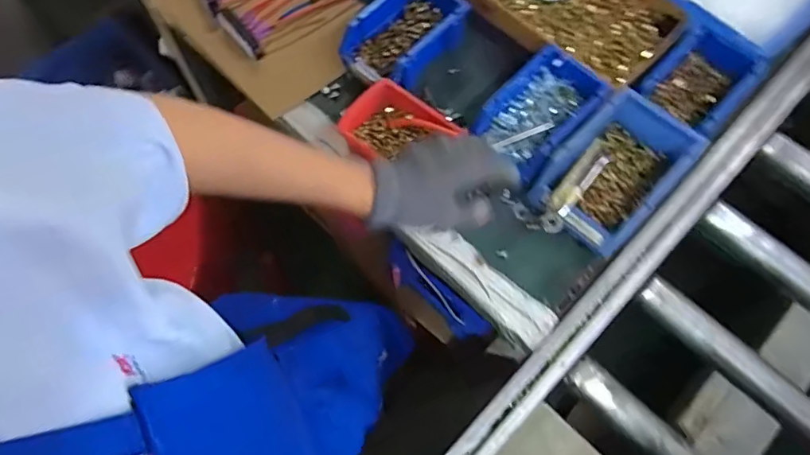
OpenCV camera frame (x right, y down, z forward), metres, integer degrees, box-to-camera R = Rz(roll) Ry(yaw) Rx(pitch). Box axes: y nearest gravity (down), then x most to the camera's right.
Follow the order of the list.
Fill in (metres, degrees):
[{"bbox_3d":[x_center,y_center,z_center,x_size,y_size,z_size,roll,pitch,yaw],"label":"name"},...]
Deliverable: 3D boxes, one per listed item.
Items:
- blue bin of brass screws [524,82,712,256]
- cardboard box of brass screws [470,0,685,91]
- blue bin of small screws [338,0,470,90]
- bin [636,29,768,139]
[{"bbox_3d":[0.250,-0.062,0.640,0.126,0.062,0.200,42,76,15],"label":"blue bin of brass screws"},{"bbox_3d":[0.226,-0.309,0.750,0.195,0.058,0.287,-41,74,-13],"label":"cardboard box of brass screws"},{"bbox_3d":[0.000,-0.261,0.727,0.111,0.068,0.161,36,74,13],"label":"blue bin of small screws"},{"bbox_3d":[0.379,-0.179,0.692,0.148,0.065,0.116,-41,74,-13],"label":"bin"}]

